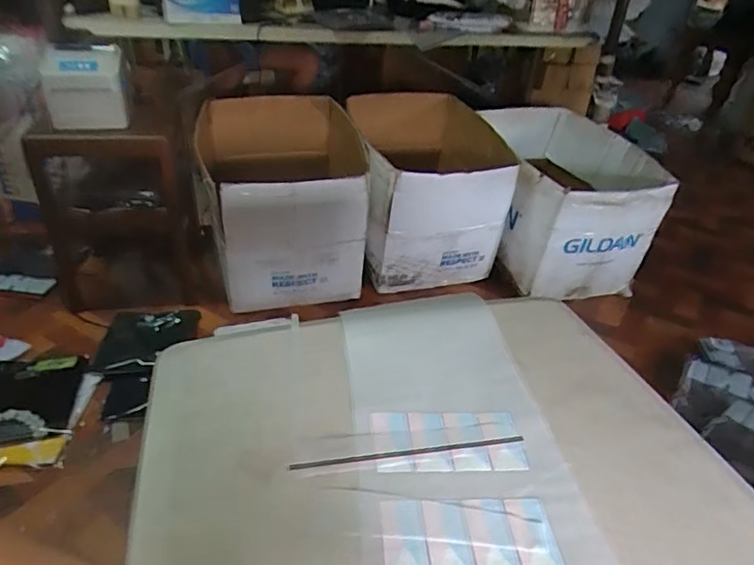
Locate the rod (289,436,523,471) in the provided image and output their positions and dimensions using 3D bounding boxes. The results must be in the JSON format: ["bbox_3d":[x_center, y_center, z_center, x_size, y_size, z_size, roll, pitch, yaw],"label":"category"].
[{"bbox_3d":[0.028,0.142,0.443,0.199,0.004,0.007,-4,36,-10],"label":"rod"}]

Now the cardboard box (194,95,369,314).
[{"bbox_3d":[-0.301,-0.263,1.619,0.423,0.476,0.517,-7,35,-17],"label":"cardboard box"}]

